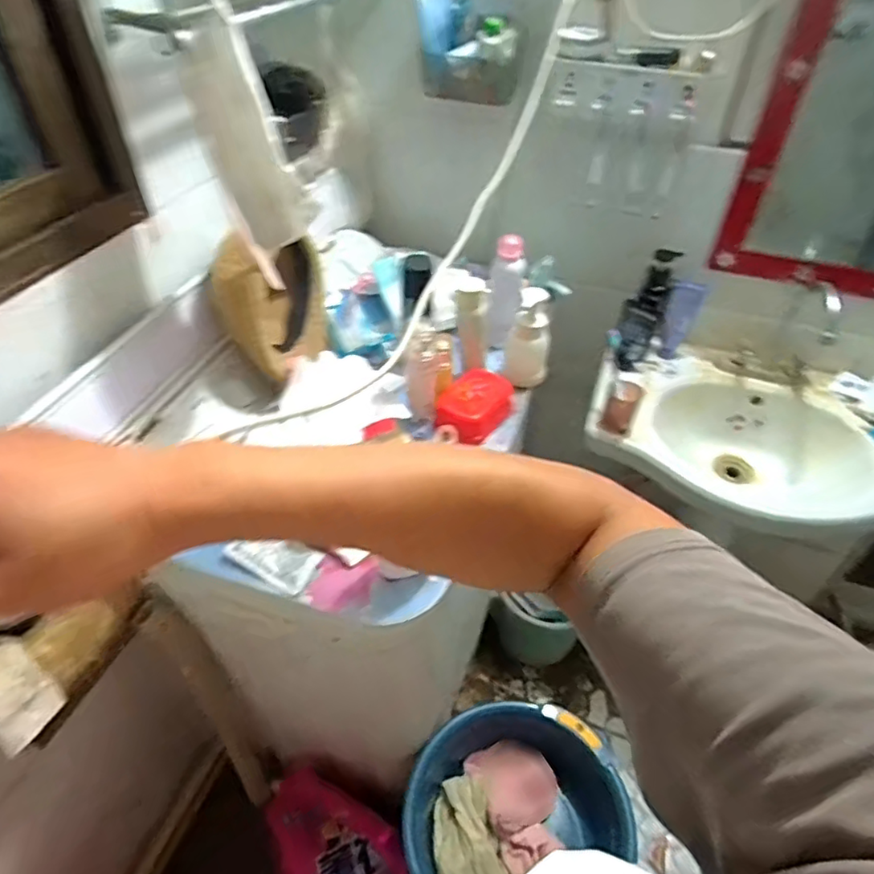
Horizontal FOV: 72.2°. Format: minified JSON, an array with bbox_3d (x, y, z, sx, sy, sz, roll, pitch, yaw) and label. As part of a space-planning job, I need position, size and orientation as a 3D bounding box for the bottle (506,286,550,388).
[{"bbox_3d":[0.148,-0.155,0.953,0.068,0.153,0.053,7,44,5],"label":"bottle"}]

